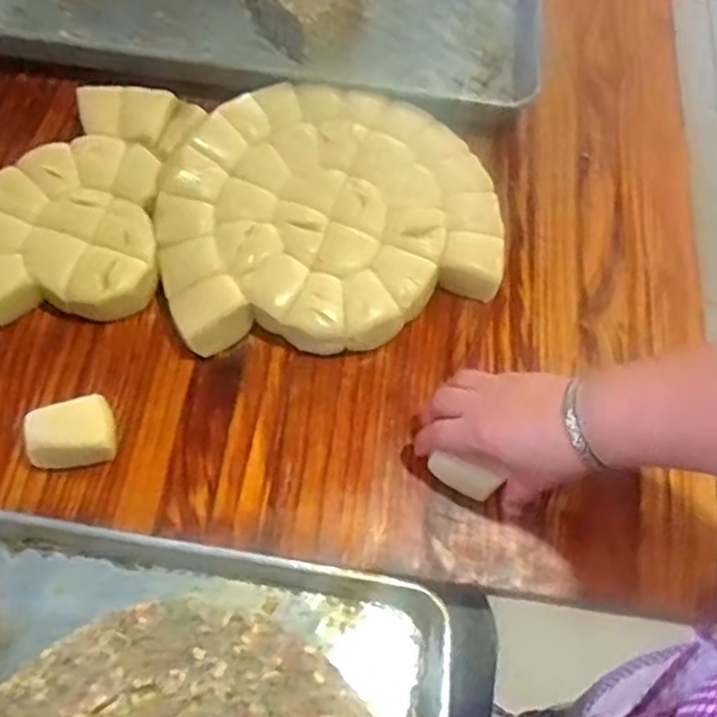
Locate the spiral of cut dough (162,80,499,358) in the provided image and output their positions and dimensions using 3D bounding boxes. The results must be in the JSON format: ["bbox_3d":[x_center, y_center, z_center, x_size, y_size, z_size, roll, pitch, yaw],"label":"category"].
[{"bbox_3d":[-0.027,-0.137,0.666,0.301,0.054,0.274,-6,63,-7],"label":"spiral of cut dough"}]

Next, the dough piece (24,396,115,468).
[{"bbox_3d":[-0.222,0.059,0.562,0.066,0.050,0.045,-5,63,-7],"label":"dough piece"}]

